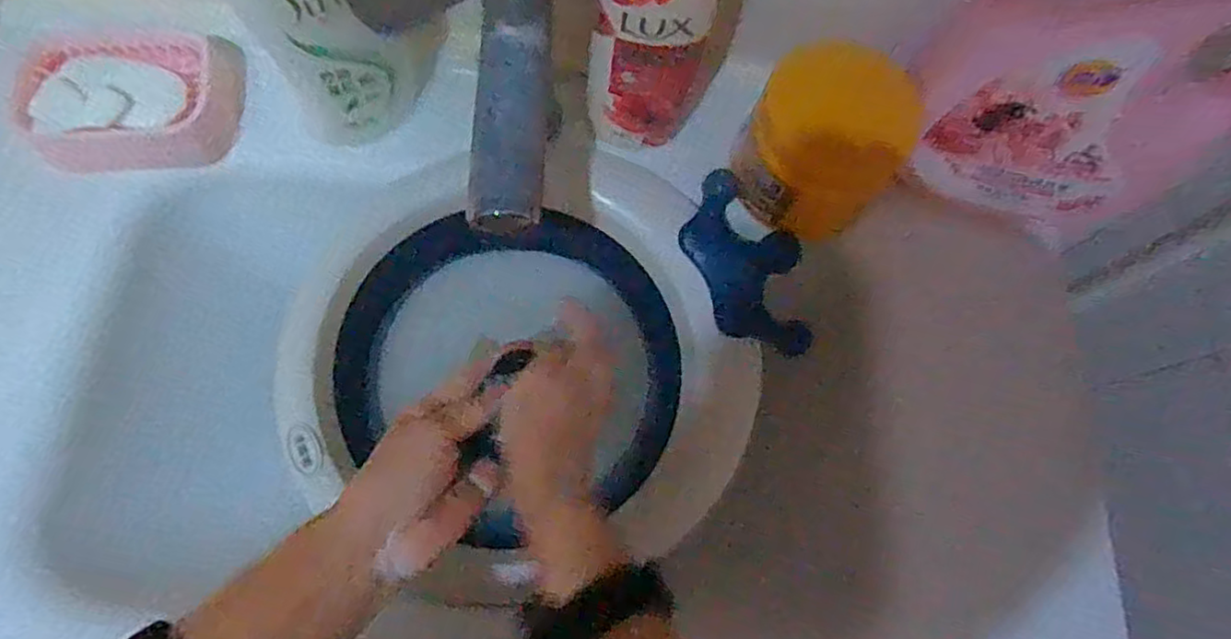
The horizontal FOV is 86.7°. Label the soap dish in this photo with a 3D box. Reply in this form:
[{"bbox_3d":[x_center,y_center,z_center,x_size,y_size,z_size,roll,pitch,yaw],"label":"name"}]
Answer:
[{"bbox_3d":[-0.324,-0.146,0.443,0.125,0.045,0.102,-9,72,-6],"label":"soap dish"}]

